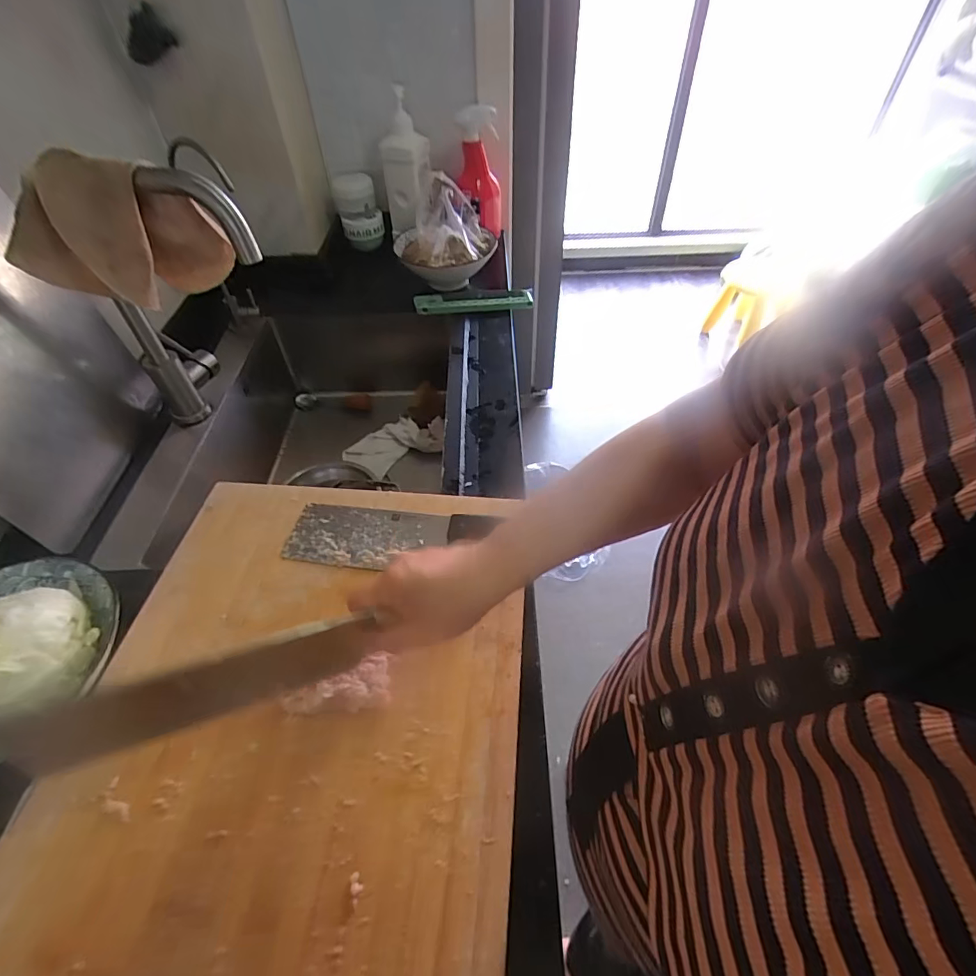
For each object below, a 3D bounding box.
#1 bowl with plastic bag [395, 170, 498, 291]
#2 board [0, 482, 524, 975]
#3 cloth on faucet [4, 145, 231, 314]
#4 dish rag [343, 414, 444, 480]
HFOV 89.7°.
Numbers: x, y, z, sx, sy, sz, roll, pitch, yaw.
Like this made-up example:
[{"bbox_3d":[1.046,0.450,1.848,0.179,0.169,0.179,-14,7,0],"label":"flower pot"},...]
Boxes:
[{"bbox_3d":[-0.078,-0.480,0.922,0.173,0.152,0.190,-1,50,1],"label":"bowl with plastic bag"},{"bbox_3d":[-0.175,0.246,0.396,0.384,0.025,0.625,5,50,2],"label":"board"},{"bbox_3d":[-0.382,-0.259,0.504,0.186,0.140,0.061,-16,51,-12],"label":"cloth on faucet"},{"bbox_3d":[-0.170,-0.075,0.906,0.186,0.042,0.109,-19,52,-3],"label":"dish rag"}]

